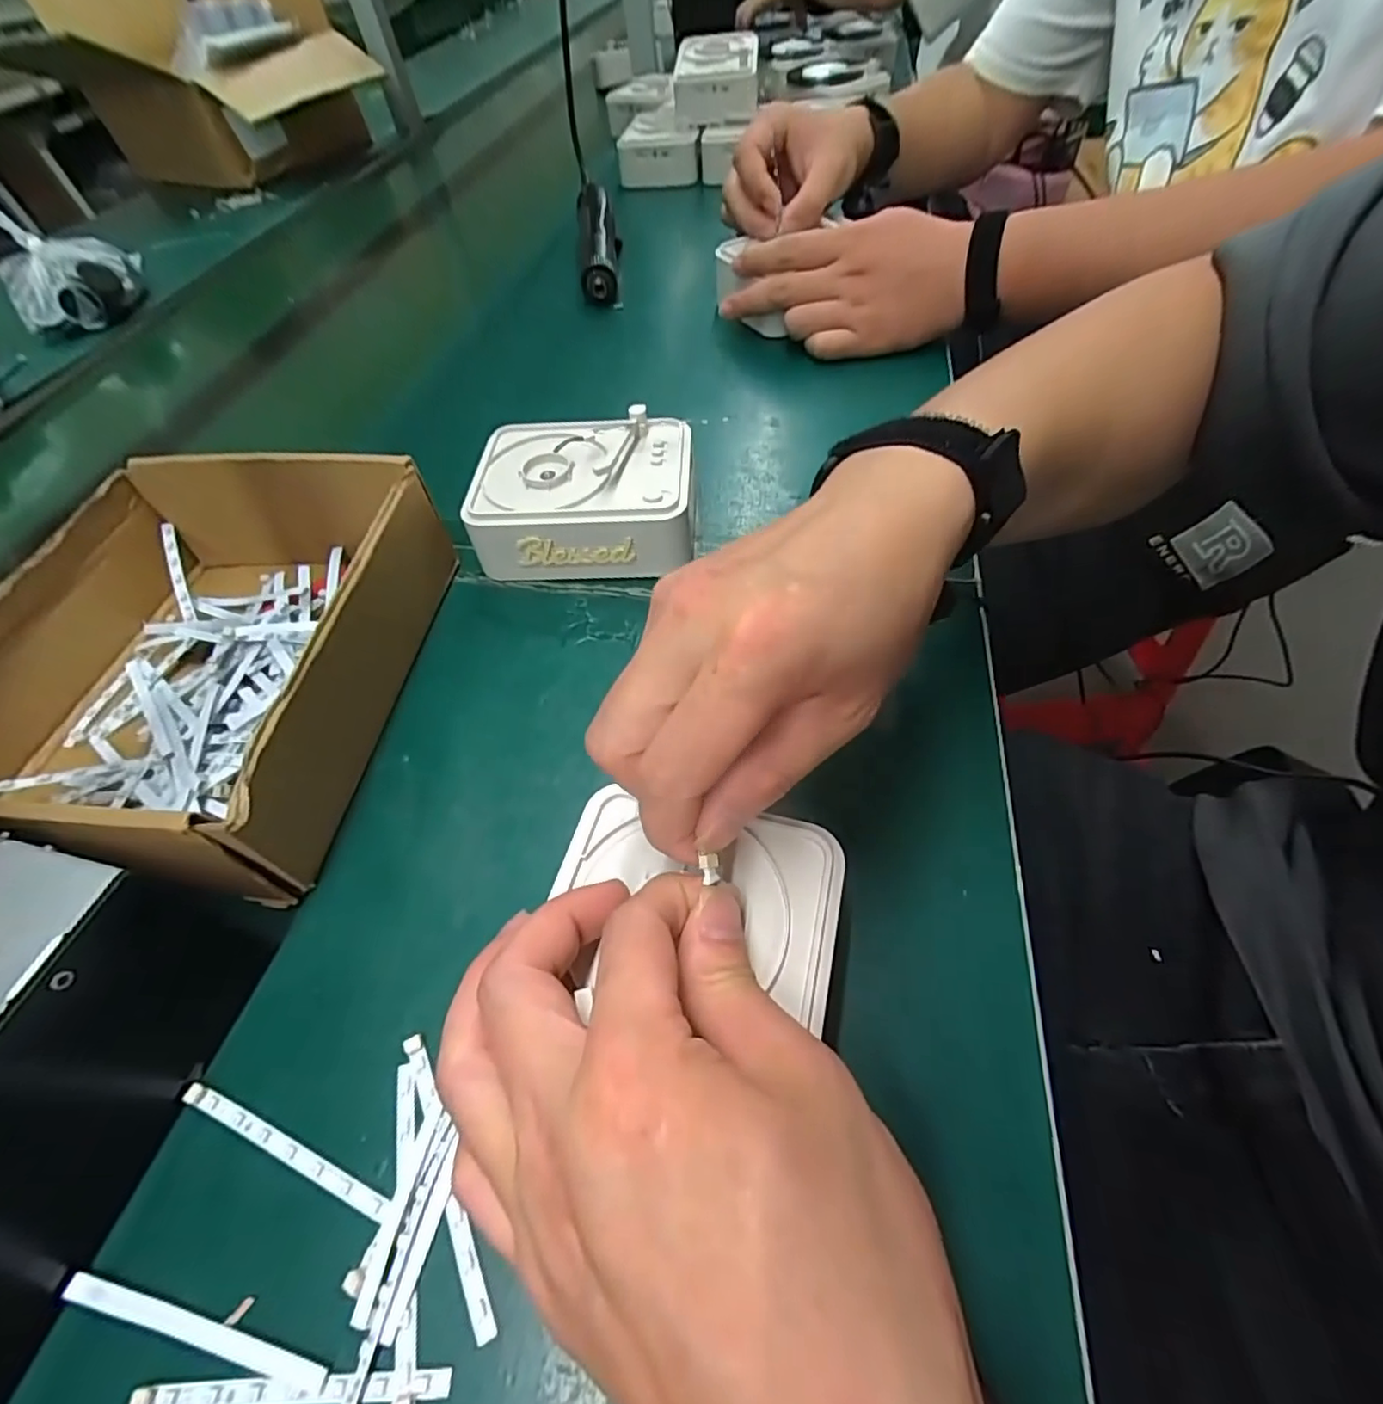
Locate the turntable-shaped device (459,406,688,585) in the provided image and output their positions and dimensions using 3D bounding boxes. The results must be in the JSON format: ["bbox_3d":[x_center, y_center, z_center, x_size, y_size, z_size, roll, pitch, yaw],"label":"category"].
[{"bbox_3d":[-0.061,-0.120,0.368,0.124,0.052,0.100,-2,54,6],"label":"turntable-shaped device"}]

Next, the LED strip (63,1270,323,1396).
[{"bbox_3d":[-0.147,0.185,0.183,0.086,0.005,0.006,7,55,12],"label":"LED strip"}]

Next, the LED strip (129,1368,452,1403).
[{"bbox_3d":[-0.113,0.194,0.175,0.087,0.006,0.006,-6,53,3],"label":"LED strip"}]

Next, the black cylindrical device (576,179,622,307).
[{"bbox_3d":[-0.093,-0.460,0.626,0.042,0.052,0.206,-8,53,1],"label":"black cylindrical device"}]

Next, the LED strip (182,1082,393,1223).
[{"bbox_3d":[-0.137,0.150,0.209,0.086,0.005,0.007,15,57,18],"label":"LED strip"}]

